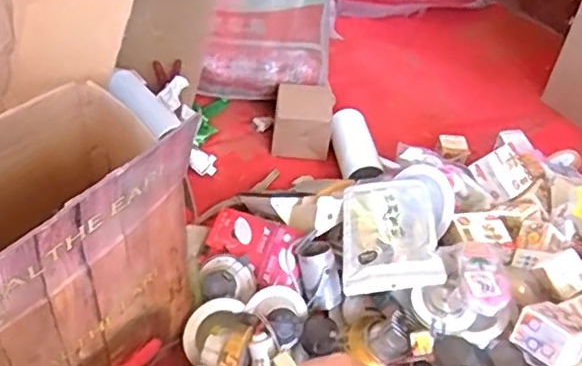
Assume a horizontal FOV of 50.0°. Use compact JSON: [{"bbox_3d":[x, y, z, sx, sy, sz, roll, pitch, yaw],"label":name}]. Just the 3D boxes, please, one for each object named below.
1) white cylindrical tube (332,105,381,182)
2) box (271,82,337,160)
[{"bbox_3d":[0.118,-0.066,1.203,0.071,0.061,0.197,-5,45,-11],"label":"white cylindrical tube"},{"bbox_3d":[0.025,-0.124,1.237,0.116,0.087,0.127,5,44,-1],"label":"box"}]

